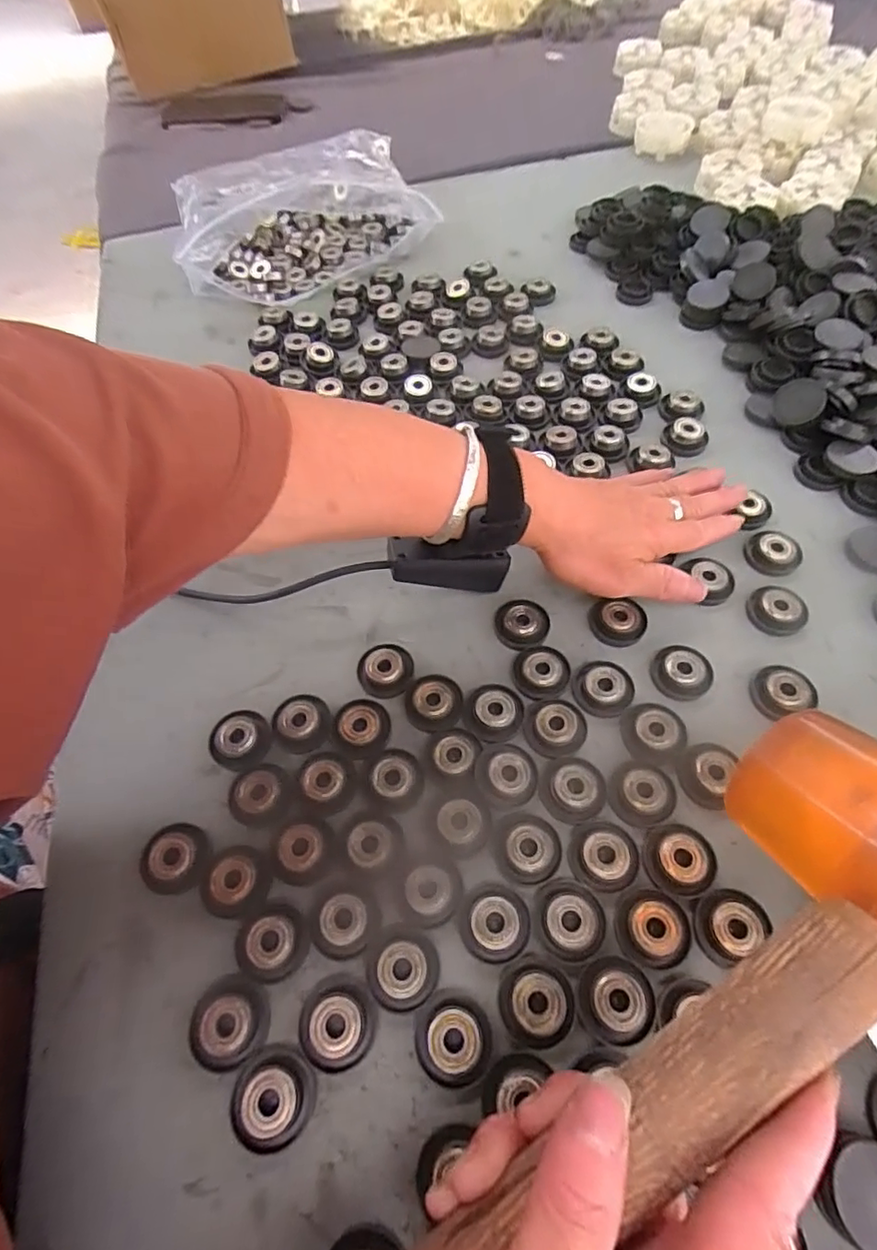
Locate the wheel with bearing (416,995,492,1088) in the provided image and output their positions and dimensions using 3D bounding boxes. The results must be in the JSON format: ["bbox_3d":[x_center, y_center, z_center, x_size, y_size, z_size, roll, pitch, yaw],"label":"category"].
[{"bbox_3d":[0.006,0.174,0.239,0.030,0.010,0.030,-1,59,2],"label":"wheel with bearing"}]

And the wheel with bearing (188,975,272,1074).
[{"bbox_3d":[-0.089,0.171,0.245,0.029,0.012,0.033,10,60,9],"label":"wheel with bearing"}]

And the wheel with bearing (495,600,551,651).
[{"bbox_3d":[0.050,0.000,0.344,0.032,0.008,0.032,-1,59,2],"label":"wheel with bearing"}]

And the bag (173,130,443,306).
[{"bbox_3d":[-0.146,-0.428,0.585,0.236,0.044,0.239,-16,60,-6],"label":"bag"}]

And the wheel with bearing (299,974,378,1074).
[{"bbox_3d":[-0.043,0.170,0.244,0.032,0.010,0.033,-1,59,2],"label":"wheel with bearing"}]

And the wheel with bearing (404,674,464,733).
[{"bbox_3d":[-0.003,0.043,0.320,0.031,0.006,0.032,-1,59,2],"label":"wheel with bearing"}]

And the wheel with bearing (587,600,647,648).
[{"bbox_3d":[0.108,-0.002,0.342,0.032,0.008,0.027,11,61,10],"label":"wheel with bearing"}]

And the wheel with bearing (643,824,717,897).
[{"bbox_3d":[0.115,0.110,0.269,0.032,0.007,0.031,-1,59,2],"label":"wheel with bearing"}]

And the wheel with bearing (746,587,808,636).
[{"bbox_3d":[0.202,-0.009,0.341,0.032,0.010,0.027,36,67,22],"label":"wheel with bearing"}]

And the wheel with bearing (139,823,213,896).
[{"bbox_3d":[-0.130,0.115,0.283,0.029,0.011,0.032,12,61,10],"label":"wheel with bearing"}]

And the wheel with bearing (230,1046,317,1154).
[{"bbox_3d":[-0.067,0.192,0.231,0.032,0.012,0.032,-1,59,2],"label":"wheel with bearing"}]

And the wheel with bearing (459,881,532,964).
[{"bbox_3d":[0.026,0.136,0.261,0.031,0.007,0.031,-1,59,2],"label":"wheel with bearing"}]

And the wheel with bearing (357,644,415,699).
[{"bbox_3d":[-0.031,0.026,0.332,0.032,0.008,0.032,-1,59,2],"label":"wheel with bearing"}]

